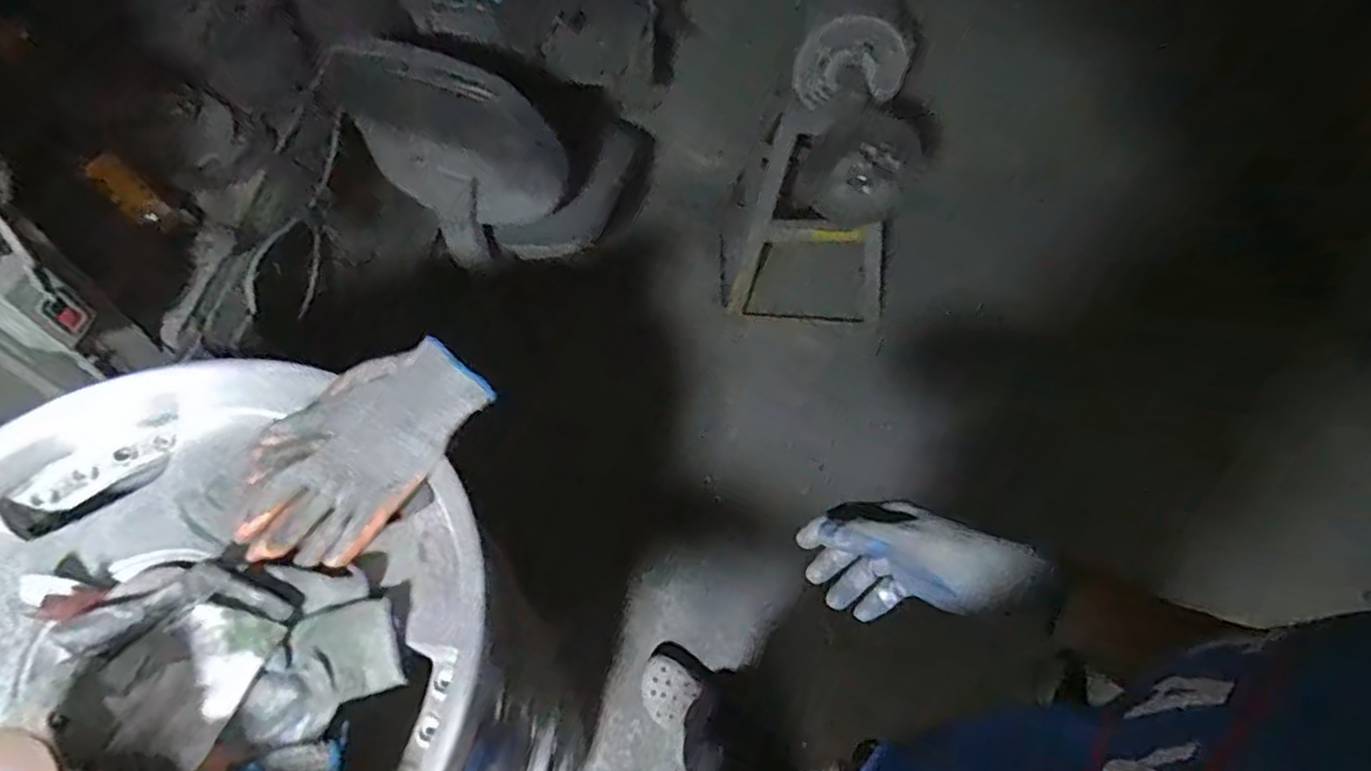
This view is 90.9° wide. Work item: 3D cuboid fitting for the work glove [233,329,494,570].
[{"bbox_3d":[-0.282,0.052,0.584,0.126,0.034,0.214,36,75,9],"label":"work glove"}]

